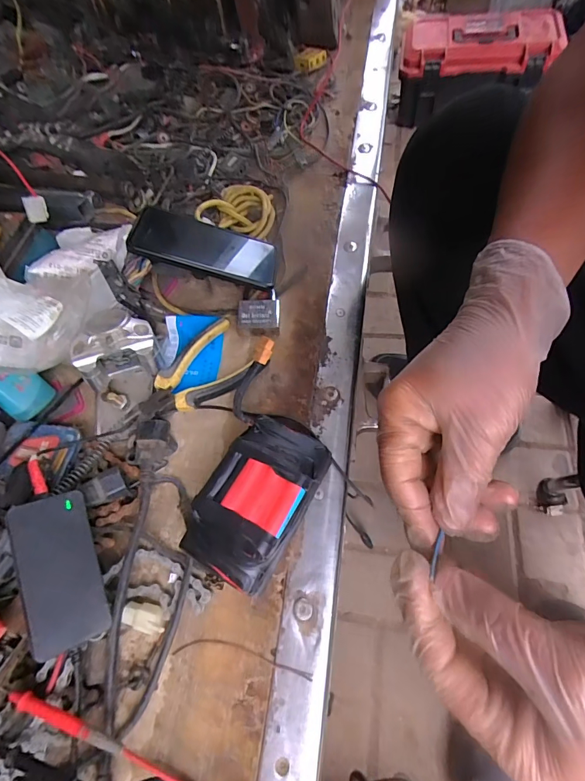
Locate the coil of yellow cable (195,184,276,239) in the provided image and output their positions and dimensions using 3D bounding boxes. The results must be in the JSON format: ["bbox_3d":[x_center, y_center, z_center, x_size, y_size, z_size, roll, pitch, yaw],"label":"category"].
[{"bbox_3d":[-0.067,-0.241,0.516,0.090,0.022,0.080,15,68,8],"label":"coil of yellow cable"}]

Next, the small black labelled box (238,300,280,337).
[{"bbox_3d":[-0.037,-0.081,0.445,0.045,0.018,0.038,-3,64,7],"label":"small black labelled box"}]

